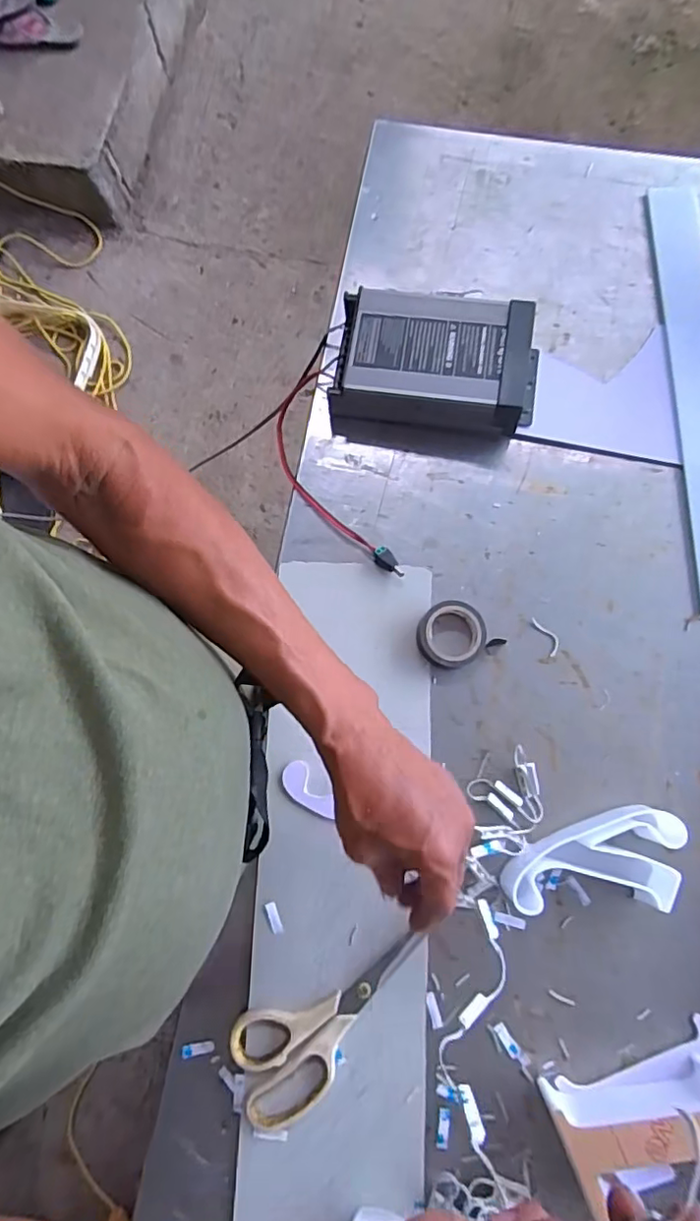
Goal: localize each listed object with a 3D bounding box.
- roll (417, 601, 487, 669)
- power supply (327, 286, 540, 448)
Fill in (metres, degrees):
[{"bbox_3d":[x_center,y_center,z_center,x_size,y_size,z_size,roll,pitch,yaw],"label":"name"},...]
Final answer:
[{"bbox_3d":[0.088,0.022,0.500,0.057,0.020,0.055,0,78,1],"label":"roll"},{"bbox_3d":[0.081,-0.222,0.538,0.191,0.054,0.131,6,78,3],"label":"power supply"}]

